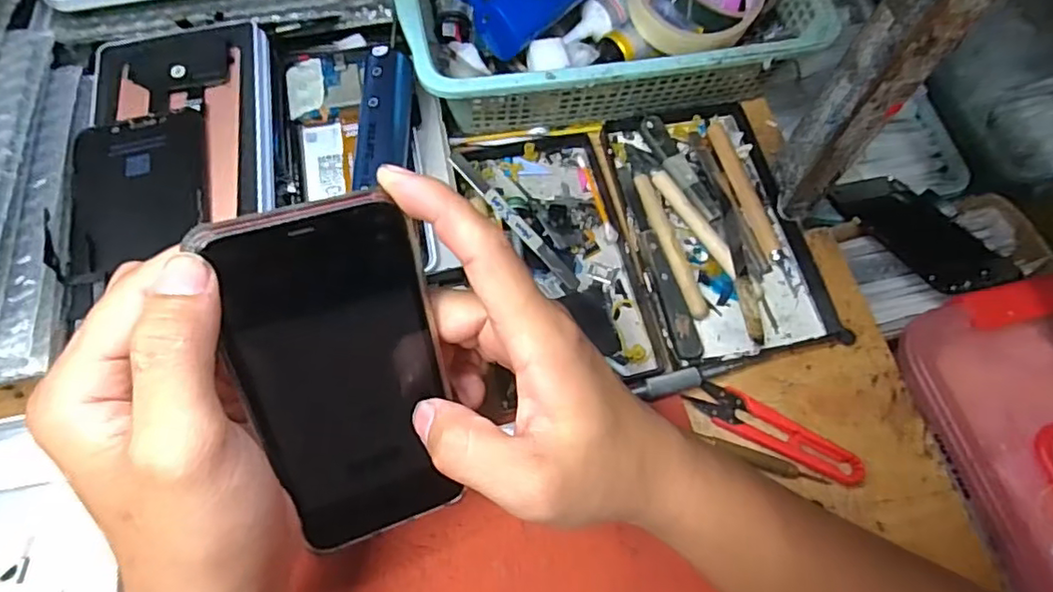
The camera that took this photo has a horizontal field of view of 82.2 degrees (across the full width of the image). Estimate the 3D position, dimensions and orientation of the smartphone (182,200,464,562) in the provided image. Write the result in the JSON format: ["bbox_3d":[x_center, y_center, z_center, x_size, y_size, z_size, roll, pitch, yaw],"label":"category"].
[{"bbox_3d":[-0.070,0.037,0.240,0.071,0.149,0.007,-15,27,-18],"label":"smartphone"}]

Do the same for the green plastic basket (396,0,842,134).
[{"bbox_3d":[0.050,-0.212,0.415,0.269,0.077,0.192,-11,67,-6],"label":"green plastic basket"}]

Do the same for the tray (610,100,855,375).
[{"bbox_3d":[0.125,-0.048,0.389,0.119,0.018,0.178,-10,67,-6],"label":"tray"}]

